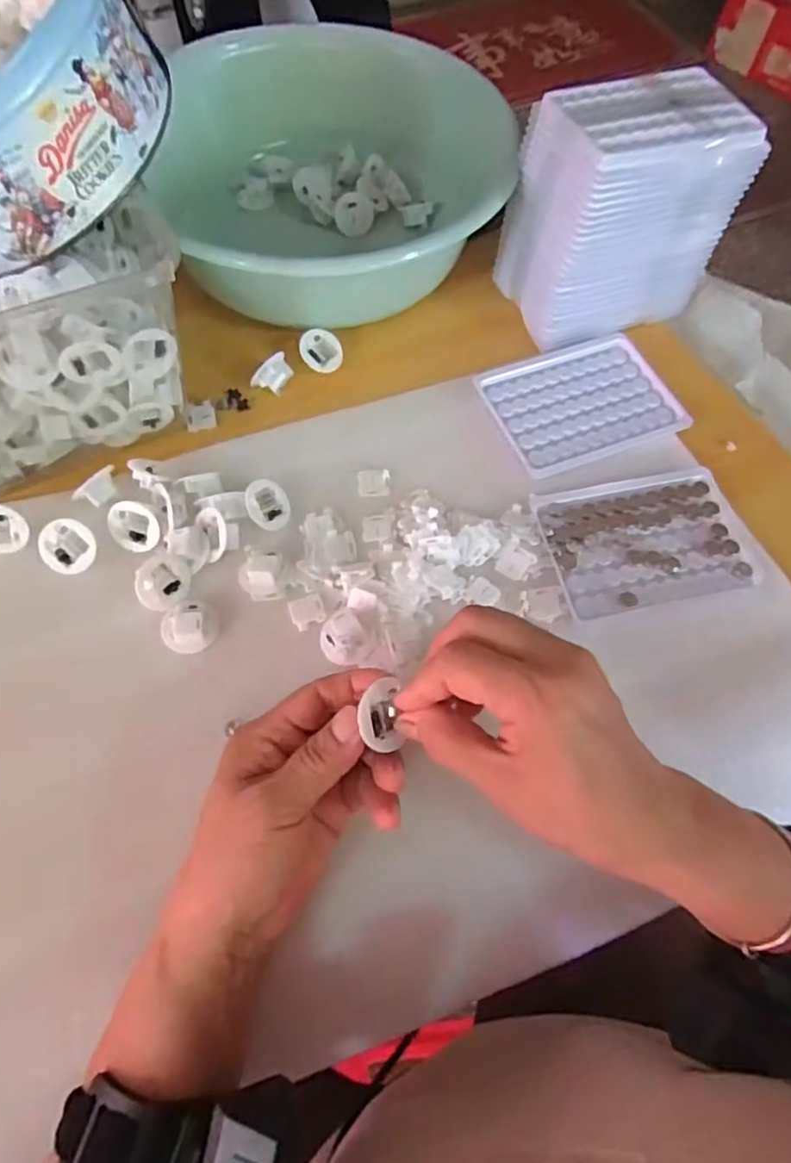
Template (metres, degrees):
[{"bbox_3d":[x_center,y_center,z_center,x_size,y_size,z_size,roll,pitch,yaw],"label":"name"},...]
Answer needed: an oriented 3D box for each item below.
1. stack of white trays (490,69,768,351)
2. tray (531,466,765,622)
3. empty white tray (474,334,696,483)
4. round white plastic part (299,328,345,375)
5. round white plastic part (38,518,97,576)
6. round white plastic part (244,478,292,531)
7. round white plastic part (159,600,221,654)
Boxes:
[{"bbox_3d":[0.160,-0.269,0.469,0.130,0.132,0.095,-21,66,-12],"label":"stack of white trays"},{"bbox_3d":[0.160,-0.027,0.414,0.127,0.008,0.092,-11,65,-7],"label":"tray"},{"bbox_3d":[0.133,-0.133,0.471,0.129,0.008,0.101,-20,66,-11],"label":"empty white tray"},{"bbox_3d":[-0.056,-0.171,0.480,0.032,0.007,0.032,-9,90,-16],"label":"round white plastic part"},{"bbox_3d":[-0.197,-0.021,0.388,0.031,0.007,0.032,2,95,-13],"label":"round white plastic part"},{"bbox_3d":[-0.082,-0.049,0.407,0.031,0.011,0.031,9,77,-45],"label":"round white plastic part"},{"bbox_3d":[-0.120,0.025,0.375,0.031,0.017,0.030,1,64,-2],"label":"round white plastic part"}]

